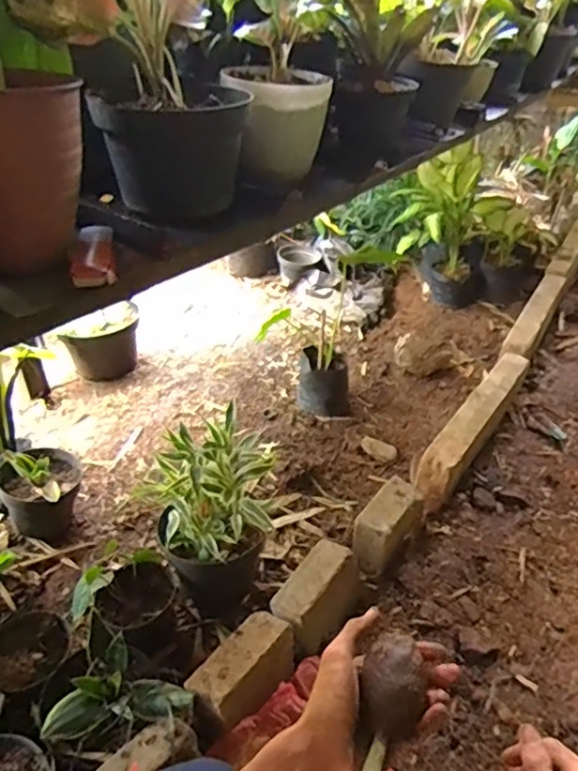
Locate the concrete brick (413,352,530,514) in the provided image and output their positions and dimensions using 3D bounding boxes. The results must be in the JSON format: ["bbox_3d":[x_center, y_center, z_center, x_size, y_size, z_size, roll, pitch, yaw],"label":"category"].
[{"bbox_3d":[0.492,0.104,1.542,0.097,0.149,0.601,20,41,30],"label":"concrete brick"}]

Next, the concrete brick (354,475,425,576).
[{"bbox_3d":[0.216,0.308,1.259,0.090,0.137,0.194,21,42,31],"label":"concrete brick"}]

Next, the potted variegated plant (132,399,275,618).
[{"bbox_3d":[-0.138,0.256,1.150,0.190,0.341,0.216,28,45,37],"label":"potted variegated plant"}]

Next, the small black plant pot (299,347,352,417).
[{"bbox_3d":[0.102,-0.007,1.709,0.154,0.154,0.124,1,35,6],"label":"small black plant pot"}]

